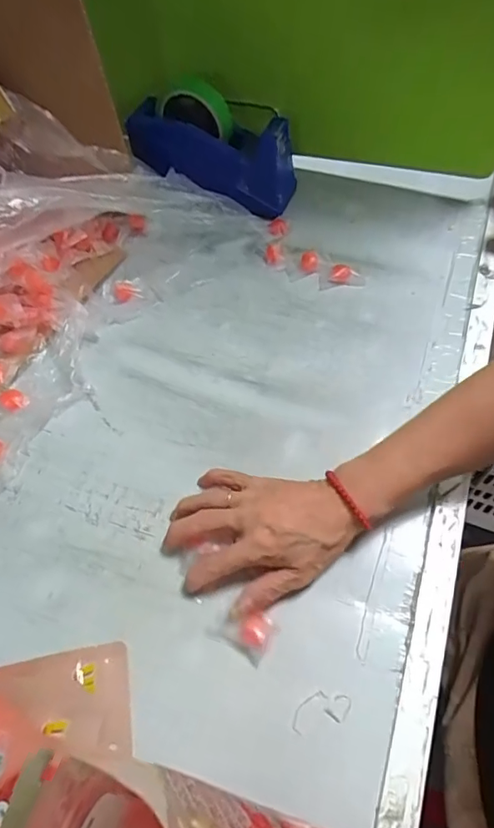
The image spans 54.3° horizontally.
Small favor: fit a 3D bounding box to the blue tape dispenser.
[{"bbox_3d":[-0.042,-0.327,0.581,0.217,0.104,0.072,24,62,2],"label":"blue tape dispenser"}]

